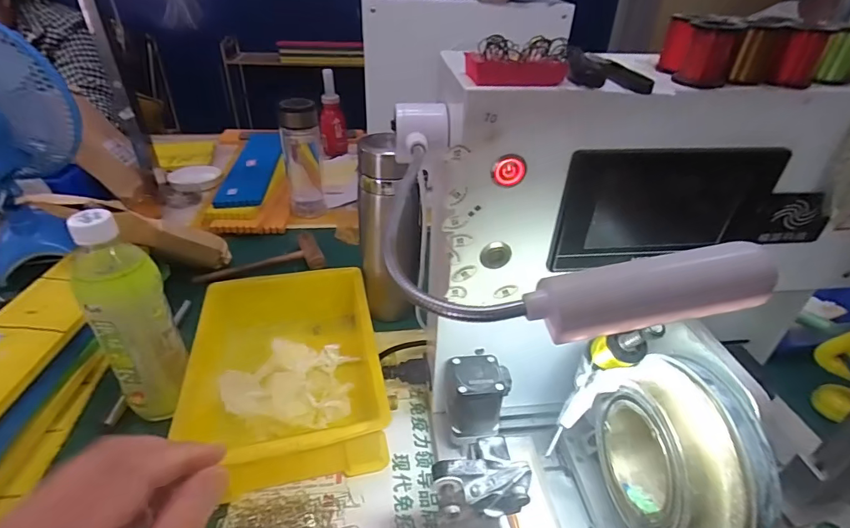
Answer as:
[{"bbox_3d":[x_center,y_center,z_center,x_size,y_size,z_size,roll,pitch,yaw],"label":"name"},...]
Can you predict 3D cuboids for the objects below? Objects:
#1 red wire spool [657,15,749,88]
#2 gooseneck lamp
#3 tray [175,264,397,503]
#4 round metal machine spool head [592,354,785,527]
[{"bbox_3d":[0.157,-0.122,0.252,0.038,0.032,0.030,19,38,22],"label":"red wire spool"},{"bbox_3d":[0.044,-0.038,0.218,0.129,0.030,0.183,-1,35,-6],"label":"gooseneck lamp"},{"bbox_3d":[-0.142,0.116,0.464,0.179,0.089,0.222,-6,37,-12],"label":"tray"},{"bbox_3d":[0.147,0.117,0.264,0.055,0.099,0.109,-4,35,-10],"label":"round metal machine spool head"}]

